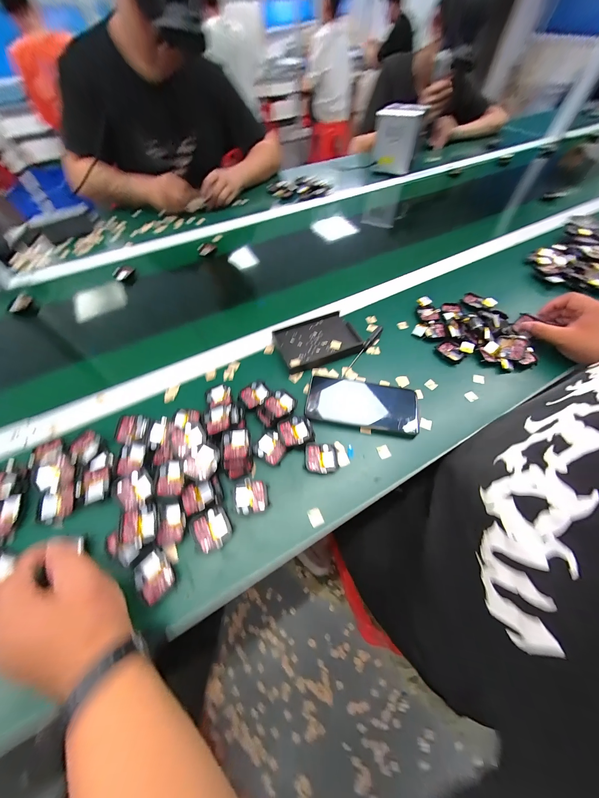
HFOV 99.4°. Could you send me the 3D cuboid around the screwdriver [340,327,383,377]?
[{"bbox_3d":[0.107,-0.084,0.436,0.011,0.016,0.124,35,64,21],"label":"screwdriver"}]

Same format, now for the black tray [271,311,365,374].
[{"bbox_3d":[0.031,-0.100,0.444,0.134,0.023,0.099,-18,58,-11],"label":"black tray"}]

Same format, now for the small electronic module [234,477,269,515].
[{"bbox_3d":[-0.060,0.120,0.315,0.040,0.015,0.037,-7,57,-3],"label":"small electronic module"}]

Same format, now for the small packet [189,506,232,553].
[{"bbox_3d":[-0.103,0.151,0.294,0.042,0.007,0.043,-30,61,-17],"label":"small packet"}]

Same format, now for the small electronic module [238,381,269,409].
[{"bbox_3d":[-0.070,-0.005,0.387,0.044,0.017,0.039,-36,63,-20],"label":"small electronic module"}]

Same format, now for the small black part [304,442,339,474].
[{"bbox_3d":[0.030,0.079,0.340,0.044,0.009,0.040,3,57,3],"label":"small black part"}]

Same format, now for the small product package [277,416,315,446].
[{"bbox_3d":[-0.006,0.046,0.352,0.047,0.016,0.040,-11,57,-6],"label":"small product package"}]

